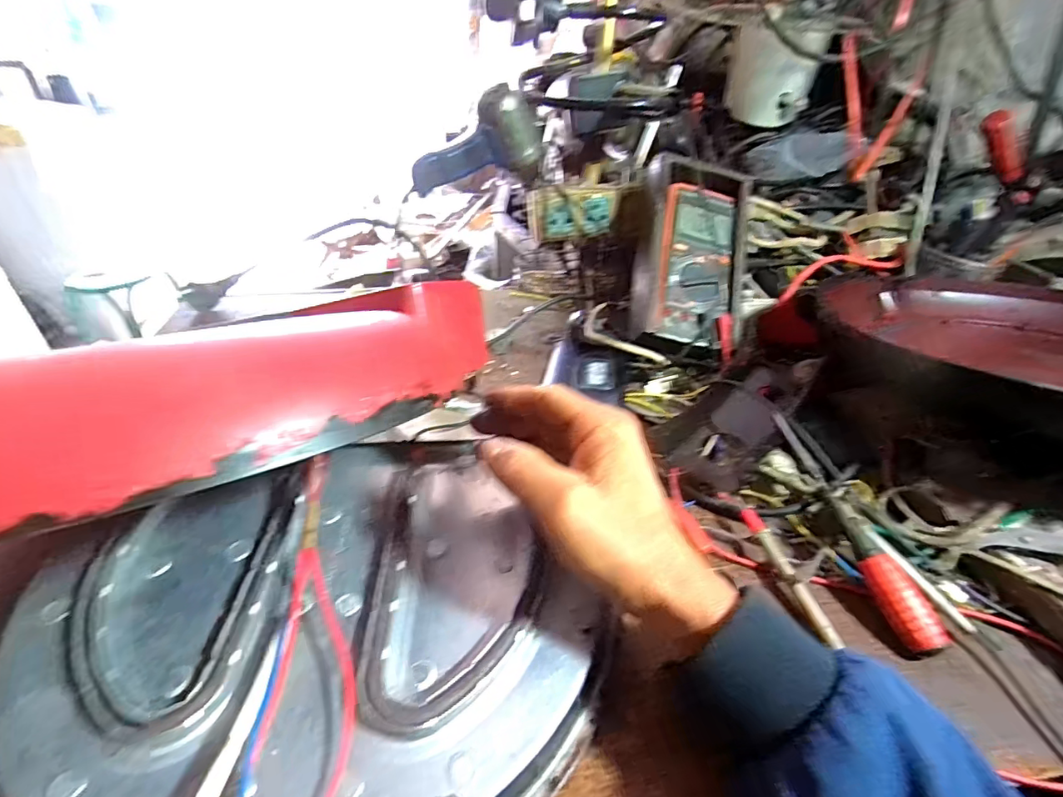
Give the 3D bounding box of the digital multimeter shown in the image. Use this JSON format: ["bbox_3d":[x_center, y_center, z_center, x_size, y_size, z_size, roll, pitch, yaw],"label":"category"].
[{"bbox_3d":[0.167,-0.148,0.546,0.114,0.046,0.223,11,74,-5],"label":"digital multimeter"}]

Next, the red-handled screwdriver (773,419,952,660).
[{"bbox_3d":[0.213,0.081,0.345,0.026,0.018,0.162,-10,55,-13],"label":"red-handled screwdriver"}]

